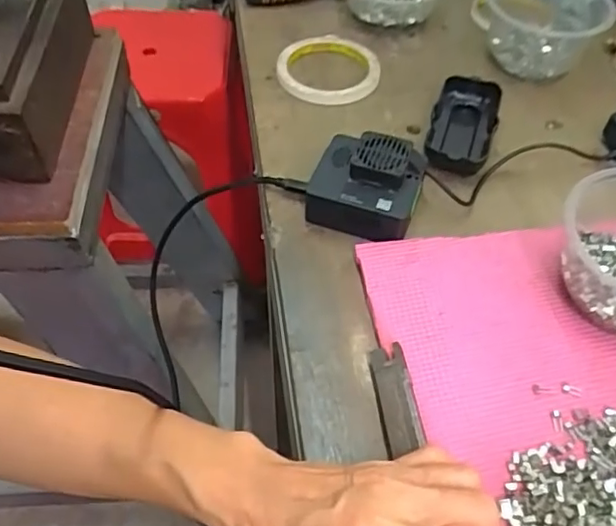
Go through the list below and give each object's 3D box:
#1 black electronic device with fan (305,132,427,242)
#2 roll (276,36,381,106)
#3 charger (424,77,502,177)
[{"bbox_3d":[0.043,-0.061,0.447,0.080,0.040,0.076,17,54,12],"label":"black electronic device with fan"},{"bbox_3d":[0.020,-0.188,0.565,0.098,0.015,0.098,-1,52,1],"label":"roll"},{"bbox_3d":[0.134,-0.118,0.509,0.053,0.027,0.112,16,55,14],"label":"charger"}]

